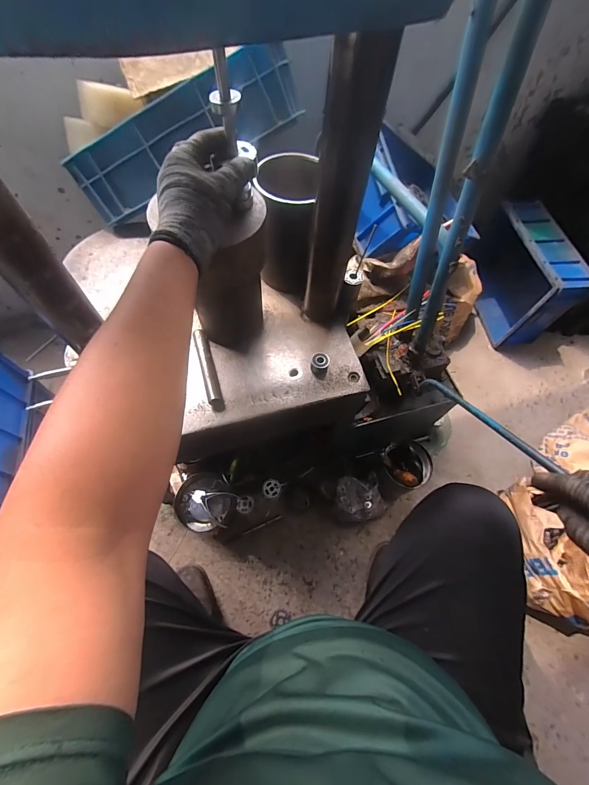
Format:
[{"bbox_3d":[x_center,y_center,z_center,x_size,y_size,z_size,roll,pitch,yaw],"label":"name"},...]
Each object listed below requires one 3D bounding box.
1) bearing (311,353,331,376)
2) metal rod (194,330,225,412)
[{"bbox_3d":[0.044,-0.050,0.565,0.031,0.021,0.035,12,63,3],"label":"bearing"},{"bbox_3d":[-0.144,-0.041,0.550,0.021,0.023,0.153,-15,65,-11],"label":"metal rod"}]

